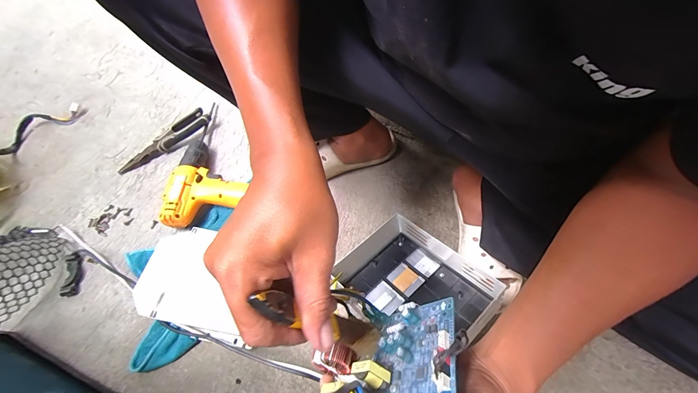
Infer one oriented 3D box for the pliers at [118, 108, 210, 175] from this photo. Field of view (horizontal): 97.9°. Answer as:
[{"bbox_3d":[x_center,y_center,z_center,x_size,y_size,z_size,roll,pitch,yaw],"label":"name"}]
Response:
[{"bbox_3d":[-0.376,-0.114,0.621,0.048,0.027,0.197,41,69,16],"label":"pliers"}]

